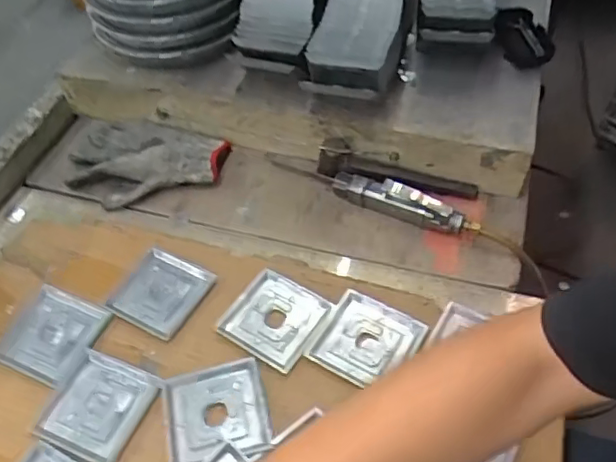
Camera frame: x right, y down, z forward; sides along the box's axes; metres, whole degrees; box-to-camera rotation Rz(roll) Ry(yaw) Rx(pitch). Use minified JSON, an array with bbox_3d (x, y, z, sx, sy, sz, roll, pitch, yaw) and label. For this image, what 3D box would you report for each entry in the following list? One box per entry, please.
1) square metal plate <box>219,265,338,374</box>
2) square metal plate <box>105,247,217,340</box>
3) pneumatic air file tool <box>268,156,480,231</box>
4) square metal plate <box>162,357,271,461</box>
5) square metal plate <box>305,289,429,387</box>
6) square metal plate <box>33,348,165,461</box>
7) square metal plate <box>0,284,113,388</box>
[{"bbox_3d":[-0.032,0.087,0.605,0.090,0.015,0.092,26,56,22],"label":"square metal plate"},{"bbox_3d":[-0.158,0.064,0.636,0.090,0.006,0.091,21,54,19],"label":"square metal plate"},{"bbox_3d":[0.108,-0.035,0.682,0.170,0.043,0.028,21,54,19],"label":"pneumatic air file tool"},{"bbox_3d":[-0.084,0.164,0.537,0.090,0.008,0.086,-12,50,-7],"label":"square metal plate"},{"bbox_3d":[0.057,0.108,0.584,0.090,0.013,0.088,24,55,21],"label":"square metal plate"},{"bbox_3d":[-0.195,0.162,0.554,0.090,0.004,0.091,17,53,17],"label":"square metal plate"},{"bbox_3d":[-0.263,0.103,0.607,0.094,0.005,0.091,18,53,17],"label":"square metal plate"}]

